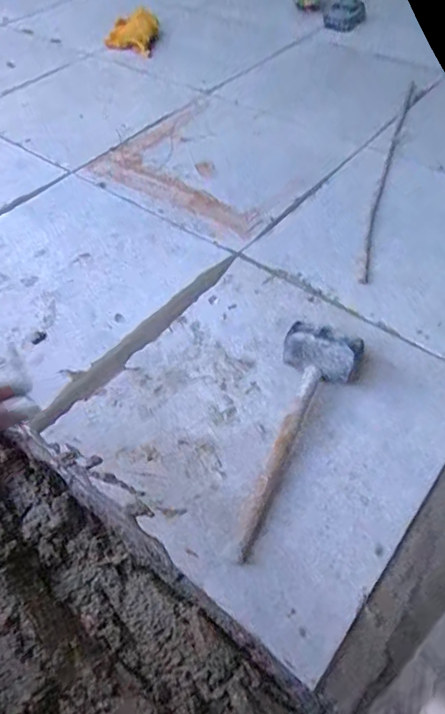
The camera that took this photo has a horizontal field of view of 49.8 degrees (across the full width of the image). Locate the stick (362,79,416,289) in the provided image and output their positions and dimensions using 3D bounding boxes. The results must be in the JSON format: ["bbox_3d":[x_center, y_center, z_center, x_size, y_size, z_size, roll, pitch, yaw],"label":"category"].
[{"bbox_3d":[0.313,-0.362,0.886,0.021,0.008,0.678,1,48,29],"label":"stick"}]

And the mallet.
[{"bbox_3d":[0.081,0.085,0.513,0.091,0.061,0.269,15,55,13],"label":"mallet"}]

